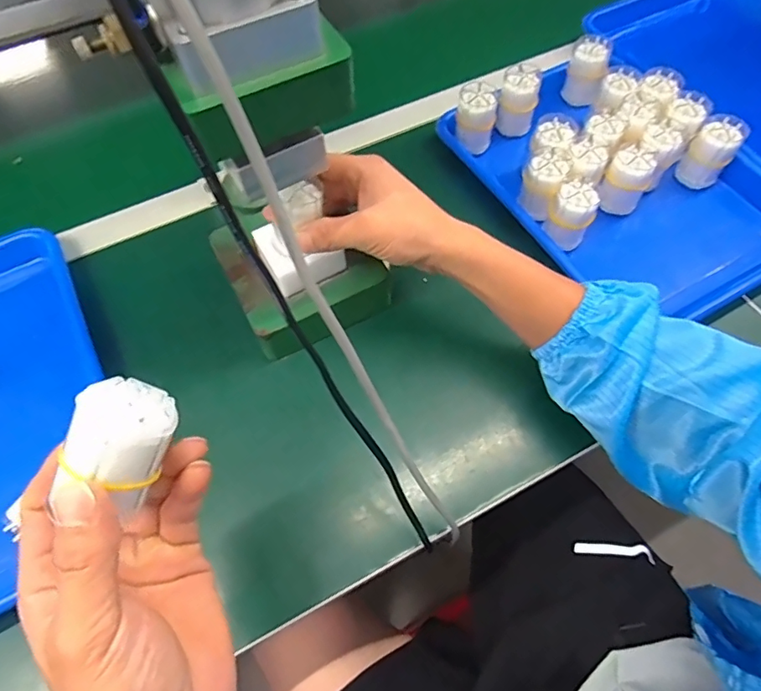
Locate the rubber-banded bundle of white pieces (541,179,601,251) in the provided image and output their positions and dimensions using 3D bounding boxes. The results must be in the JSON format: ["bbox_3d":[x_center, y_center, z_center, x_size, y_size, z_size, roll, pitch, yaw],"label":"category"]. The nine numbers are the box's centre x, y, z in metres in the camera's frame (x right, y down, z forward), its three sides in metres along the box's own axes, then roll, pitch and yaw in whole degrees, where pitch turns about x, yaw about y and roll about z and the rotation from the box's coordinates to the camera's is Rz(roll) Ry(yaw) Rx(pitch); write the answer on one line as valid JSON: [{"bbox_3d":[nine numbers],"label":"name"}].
[{"bbox_3d":[0.173,-0.117,0.468,0.039,0.061,0.032,22,63,13],"label":"rubber-banded bundle of white pieces"}]

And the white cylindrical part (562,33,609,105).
[{"bbox_3d":[0.229,-0.306,0.566,0.041,0.061,0.039,-1,61,1],"label":"white cylindrical part"}]

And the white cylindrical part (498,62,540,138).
[{"bbox_3d":[0.146,-0.261,0.545,0.037,0.068,0.034,6,61,4],"label":"white cylindrical part"}]

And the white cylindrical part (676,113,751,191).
[{"bbox_3d":[0.324,-0.189,0.500,0.039,0.063,0.034,36,67,19],"label":"white cylindrical part"}]

